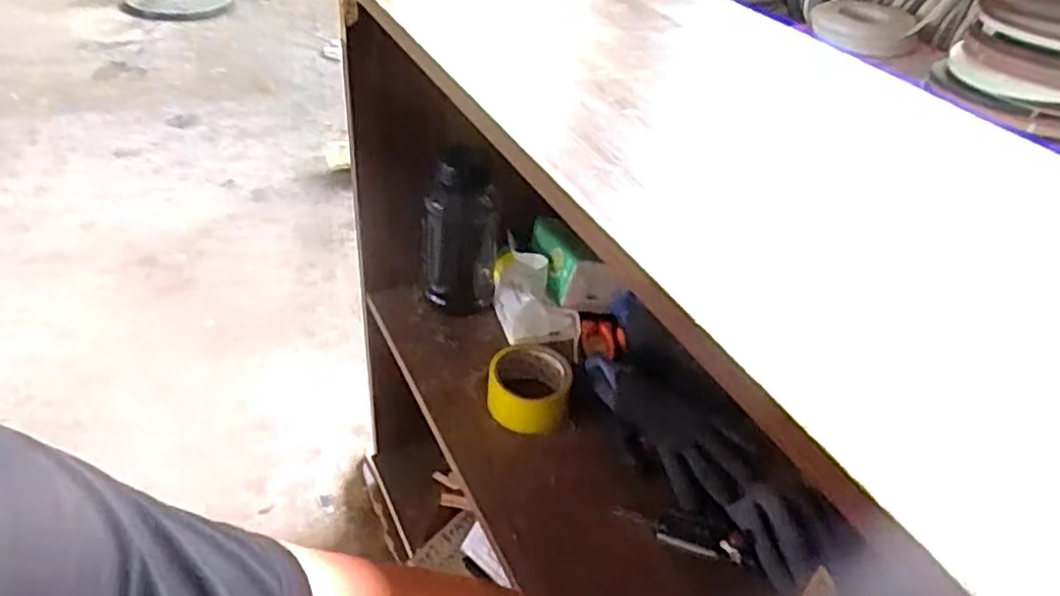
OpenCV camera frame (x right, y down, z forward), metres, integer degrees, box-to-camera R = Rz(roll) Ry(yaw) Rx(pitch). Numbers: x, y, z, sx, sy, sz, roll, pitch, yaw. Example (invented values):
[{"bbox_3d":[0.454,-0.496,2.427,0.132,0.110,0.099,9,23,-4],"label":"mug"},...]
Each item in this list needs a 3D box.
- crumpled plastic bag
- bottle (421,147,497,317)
[{"bbox_3d":[0.002,-0.008,0.919,0.095,0.063,0.121,-7,41,-15],"label":"crumpled plastic bag"},{"bbox_3d":[-0.087,-0.083,0.874,0.095,0.246,0.068,3,40,-3],"label":"bottle"}]

